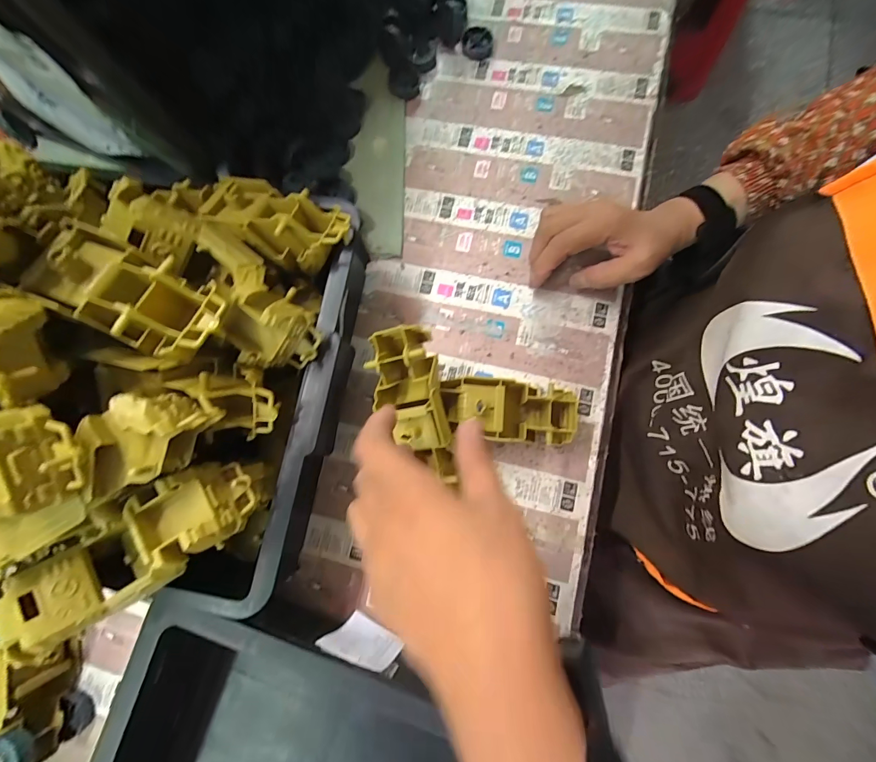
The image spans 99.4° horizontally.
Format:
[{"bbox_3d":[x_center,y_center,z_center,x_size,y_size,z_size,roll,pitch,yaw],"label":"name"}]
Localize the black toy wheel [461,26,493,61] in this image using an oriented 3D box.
[{"bbox_3d":[0.046,-0.404,0.442,0.036,0.015,0.036,0,78,0],"label":"black toy wheel"}]

